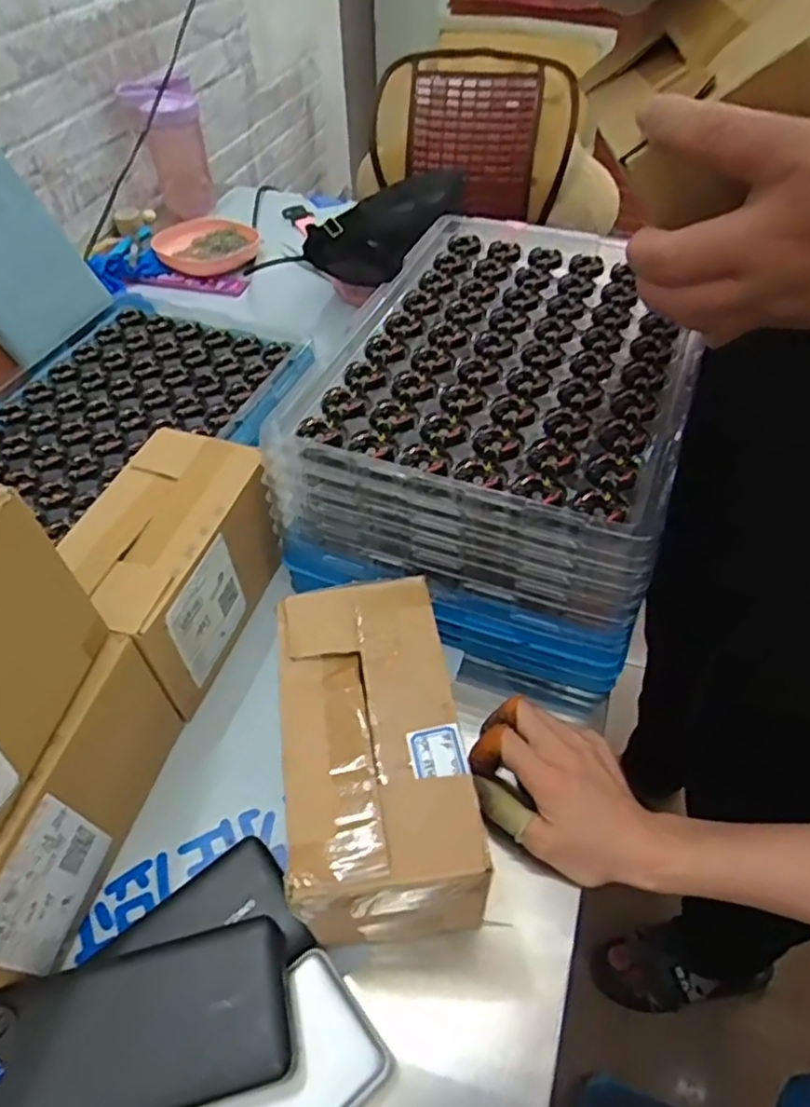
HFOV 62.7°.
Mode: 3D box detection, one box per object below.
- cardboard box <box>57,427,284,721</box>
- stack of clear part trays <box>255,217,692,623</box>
[{"bbox_3d":[-0.169,0.011,0.498,0.109,0.112,0.176,13,50,10],"label":"cardboard box"},{"bbox_3d":[0.088,-0.138,0.561,0.271,0.089,0.372,18,51,14],"label":"stack of clear part trays"}]

